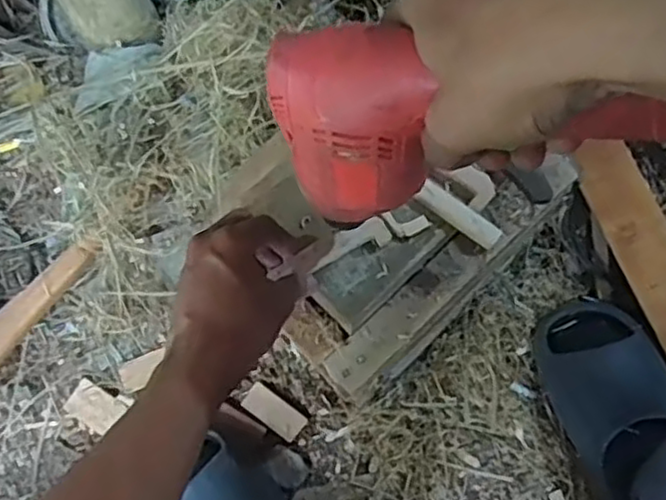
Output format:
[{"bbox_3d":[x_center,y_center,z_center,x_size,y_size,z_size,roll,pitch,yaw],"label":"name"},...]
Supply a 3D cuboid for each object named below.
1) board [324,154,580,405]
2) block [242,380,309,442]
[{"bbox_3d":[0.095,0.018,0.538,0.244,0.015,0.040,-42,75,-9],"label":"board"},{"bbox_3d":[-0.057,0.157,0.681,0.063,0.006,0.030,35,78,13],"label":"block"}]

